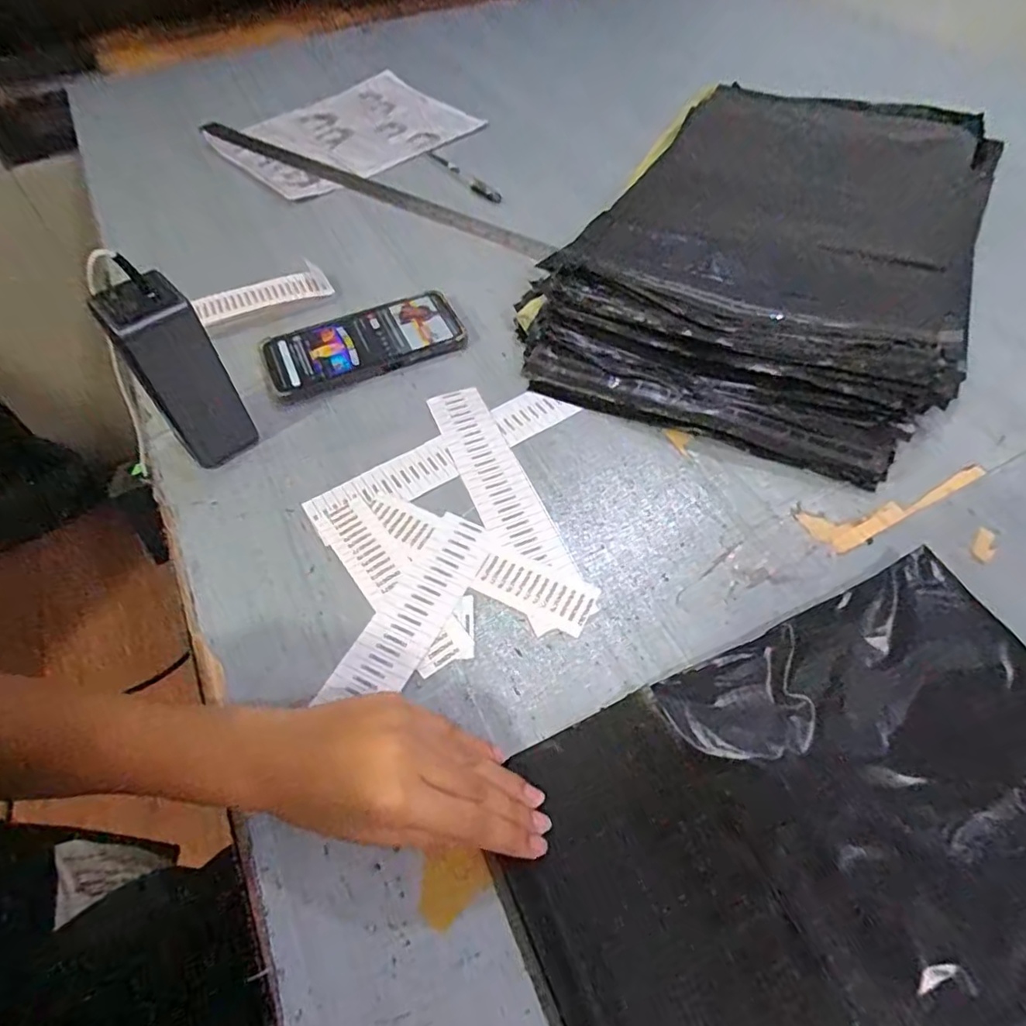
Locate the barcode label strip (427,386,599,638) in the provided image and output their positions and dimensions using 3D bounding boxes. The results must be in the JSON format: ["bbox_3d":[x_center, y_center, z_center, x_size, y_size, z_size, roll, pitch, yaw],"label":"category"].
[{"bbox_3d":[-0.008,-0.016,0.446,0.045,0.004,0.226,-19,56,-12],"label":"barcode label strip"}]

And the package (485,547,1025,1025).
[{"bbox_3d":[0.171,0.184,0.281,0.310,0.025,0.270,-22,56,-13],"label":"package"}]

